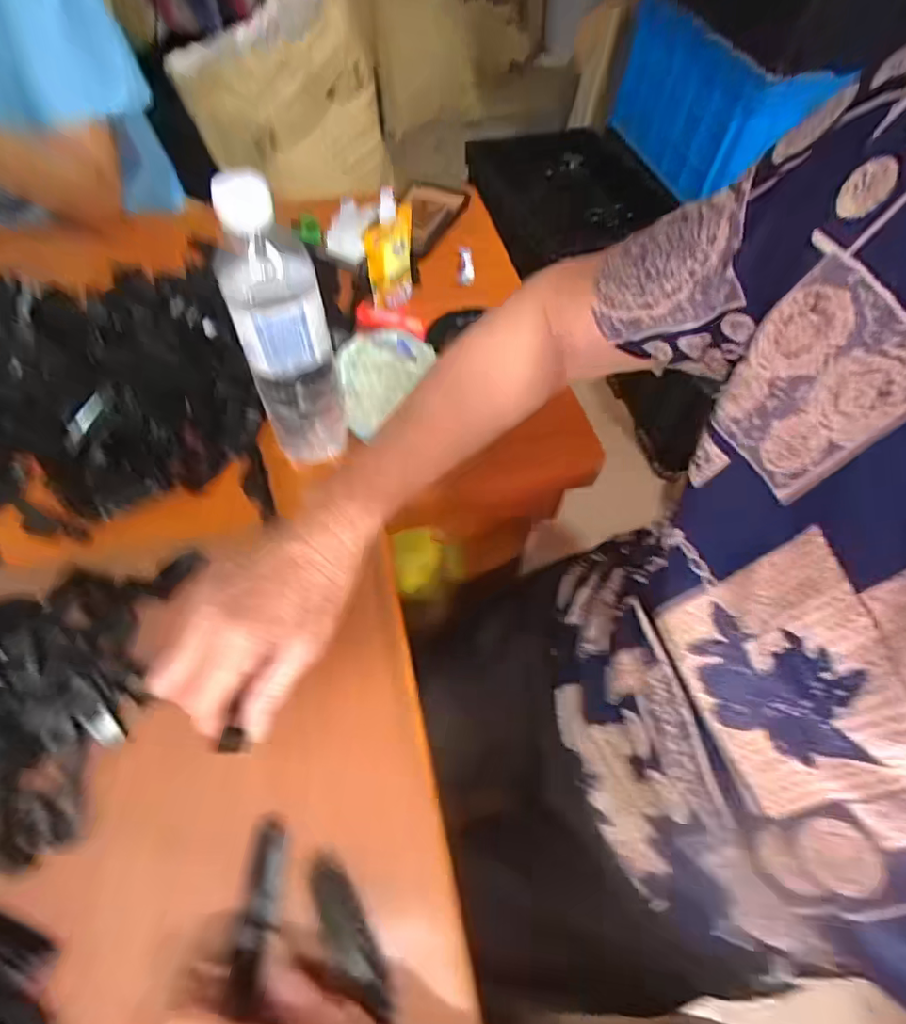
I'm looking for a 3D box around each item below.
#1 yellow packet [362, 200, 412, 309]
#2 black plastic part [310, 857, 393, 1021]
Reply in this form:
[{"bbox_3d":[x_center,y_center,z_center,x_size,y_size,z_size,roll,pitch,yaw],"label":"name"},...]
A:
[{"bbox_3d":[-0.060,-0.250,0.523,0.054,0.099,0.015,-24,56,-18],"label":"yellow packet"},{"bbox_3d":[-0.056,0.225,0.282,0.019,0.008,0.075,-28,62,-18],"label":"black plastic part"}]

